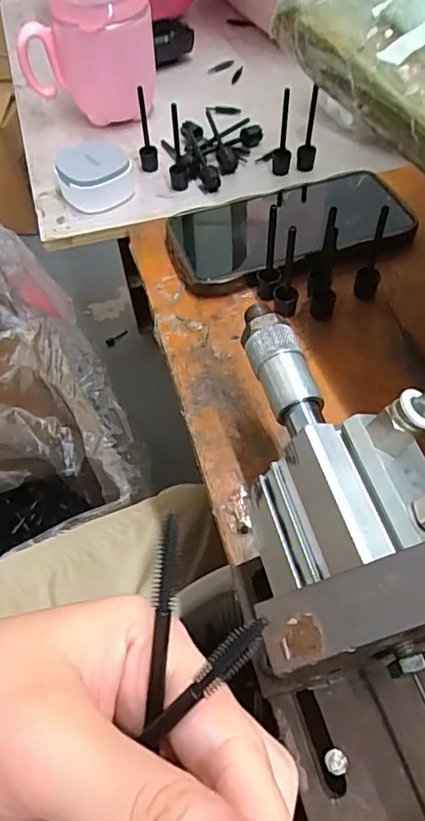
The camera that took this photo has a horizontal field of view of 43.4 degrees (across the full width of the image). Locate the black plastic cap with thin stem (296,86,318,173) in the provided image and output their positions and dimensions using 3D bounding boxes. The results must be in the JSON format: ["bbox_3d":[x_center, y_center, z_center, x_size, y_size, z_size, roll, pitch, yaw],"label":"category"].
[{"bbox_3d":[0.076,-0.219,0.416,0.015,0.064,0.011,5,56,6],"label":"black plastic cap with thin stem"}]

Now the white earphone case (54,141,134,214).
[{"bbox_3d":[-0.093,-0.187,0.419,0.055,0.032,0.057,-15,57,-8],"label":"white earphone case"}]

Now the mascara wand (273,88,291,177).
[{"bbox_3d":[0.056,-0.218,0.418,0.014,0.062,0.013,3,56,4],"label":"mascara wand"}]

